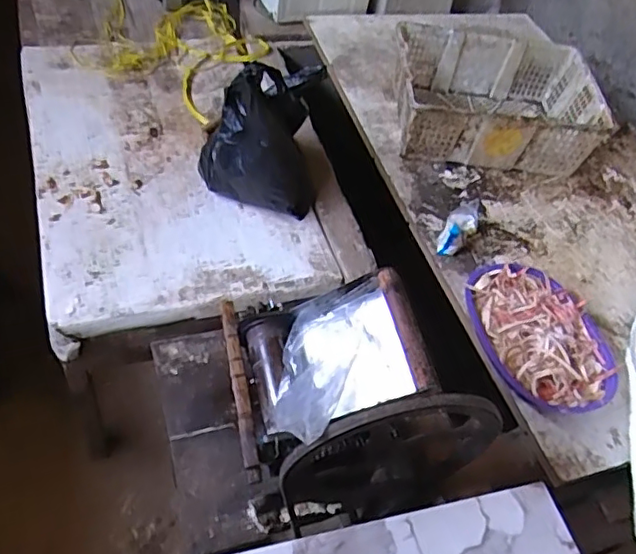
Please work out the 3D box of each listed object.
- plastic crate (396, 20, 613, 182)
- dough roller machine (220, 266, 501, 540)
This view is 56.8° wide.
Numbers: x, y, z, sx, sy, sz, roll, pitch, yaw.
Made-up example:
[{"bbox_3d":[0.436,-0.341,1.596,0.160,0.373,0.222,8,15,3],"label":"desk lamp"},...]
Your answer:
[{"bbox_3d":[0.425,-0.433,1.460,0.475,0.163,0.367,7,51,-5],"label":"plastic crate"},{"bbox_3d":[0.030,0.158,0.777,0.281,0.340,0.227,-6,53,-15],"label":"dough roller machine"}]

